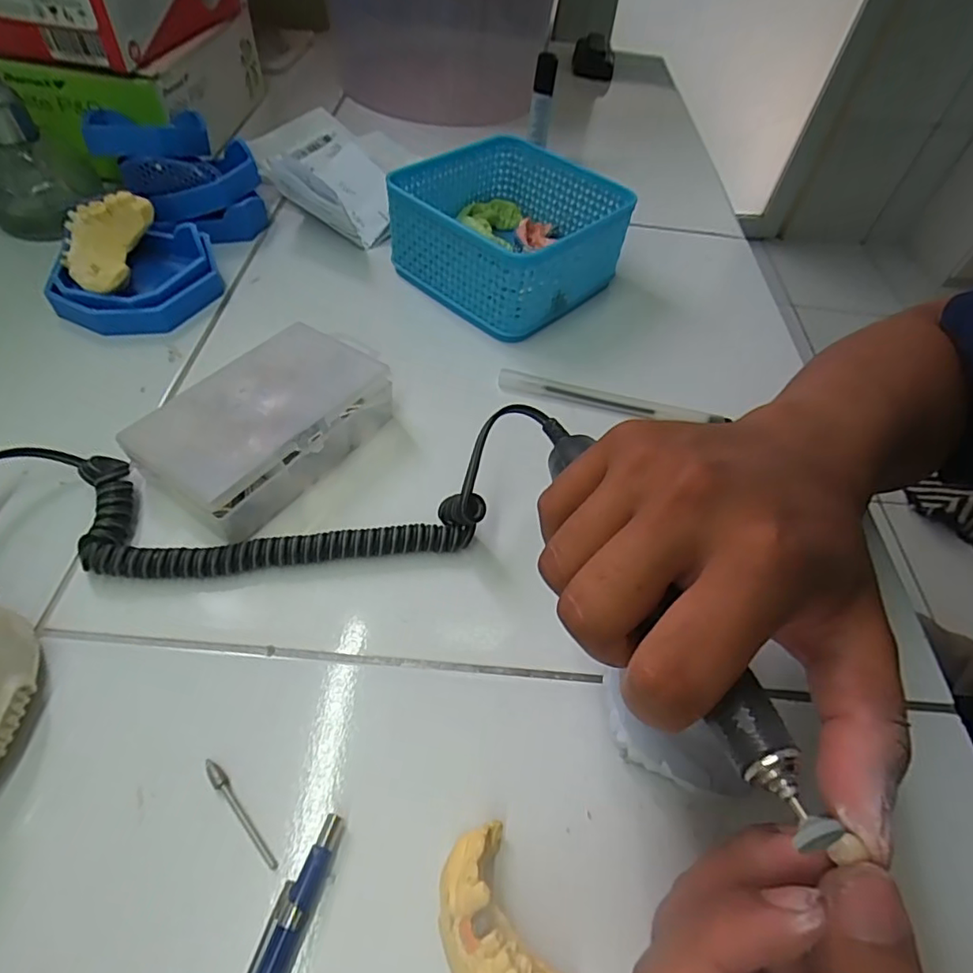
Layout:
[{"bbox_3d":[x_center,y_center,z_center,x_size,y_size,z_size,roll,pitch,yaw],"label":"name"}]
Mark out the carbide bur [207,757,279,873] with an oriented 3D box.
[{"bbox_3d":[-0.089,0.117,0.198,0.005,0.004,0.045,-34,63,-26],"label":"carbide bur"}]

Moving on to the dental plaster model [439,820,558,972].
[{"bbox_3d":[0.002,0.143,0.178,0.030,0.024,0.055,-21,58,-19],"label":"dental plaster model"}]

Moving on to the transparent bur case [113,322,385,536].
[{"bbox_3d":[-0.109,-0.034,0.288,0.075,0.036,0.125,32,57,17],"label":"transparent bur case"}]

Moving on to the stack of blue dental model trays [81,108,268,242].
[{"bbox_3d":[-0.222,-0.229,0.404,0.097,0.062,0.093,-20,58,-18],"label":"stack of blue dental model trays"}]

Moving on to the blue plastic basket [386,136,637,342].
[{"bbox_3d":[0.017,-0.181,0.395,0.129,0.064,0.131,39,60,21],"label":"blue plastic basket"}]

